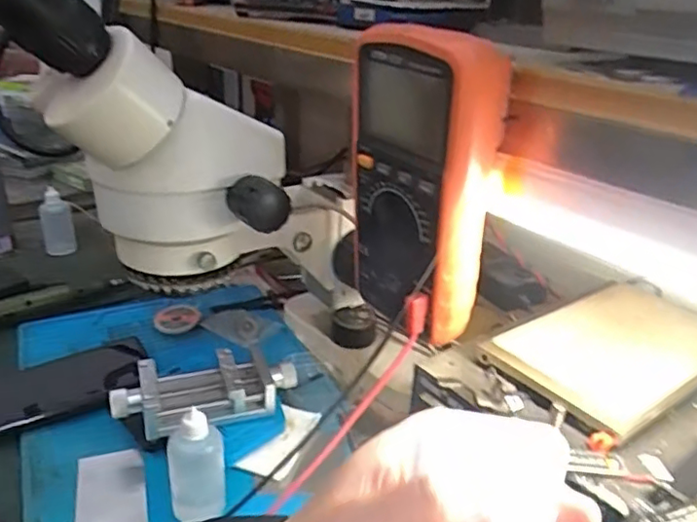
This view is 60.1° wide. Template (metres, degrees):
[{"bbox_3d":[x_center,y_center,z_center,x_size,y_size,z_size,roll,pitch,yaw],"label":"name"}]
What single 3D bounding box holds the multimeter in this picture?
[{"bbox_3d":[0.041,-0.043,0.355,0.048,0.169,0.088,-15,30,-33],"label":"multimeter"}]

